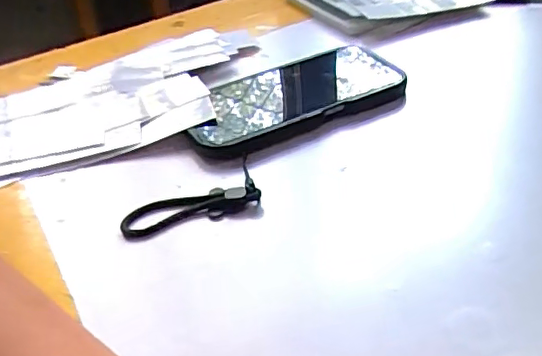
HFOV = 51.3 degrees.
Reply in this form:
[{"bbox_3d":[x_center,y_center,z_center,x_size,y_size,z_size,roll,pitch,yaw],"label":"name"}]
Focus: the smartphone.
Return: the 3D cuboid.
[{"bbox_3d":[0.014,-0.059,0.418,0.155,0.016,0.079,-21,39,-17],"label":"smartphone"}]

